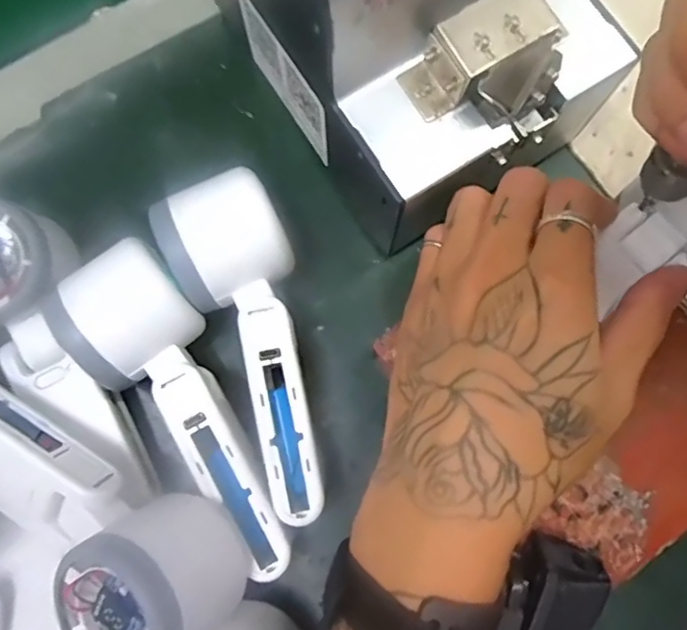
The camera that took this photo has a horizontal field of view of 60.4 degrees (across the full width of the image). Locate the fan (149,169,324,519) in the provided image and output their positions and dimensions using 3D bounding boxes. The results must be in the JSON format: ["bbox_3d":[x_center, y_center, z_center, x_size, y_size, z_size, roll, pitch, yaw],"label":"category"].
[{"bbox_3d":[-0.034,0.013,0.282,0.055,0.054,0.155,-25,79,-4],"label":"fan"}]

